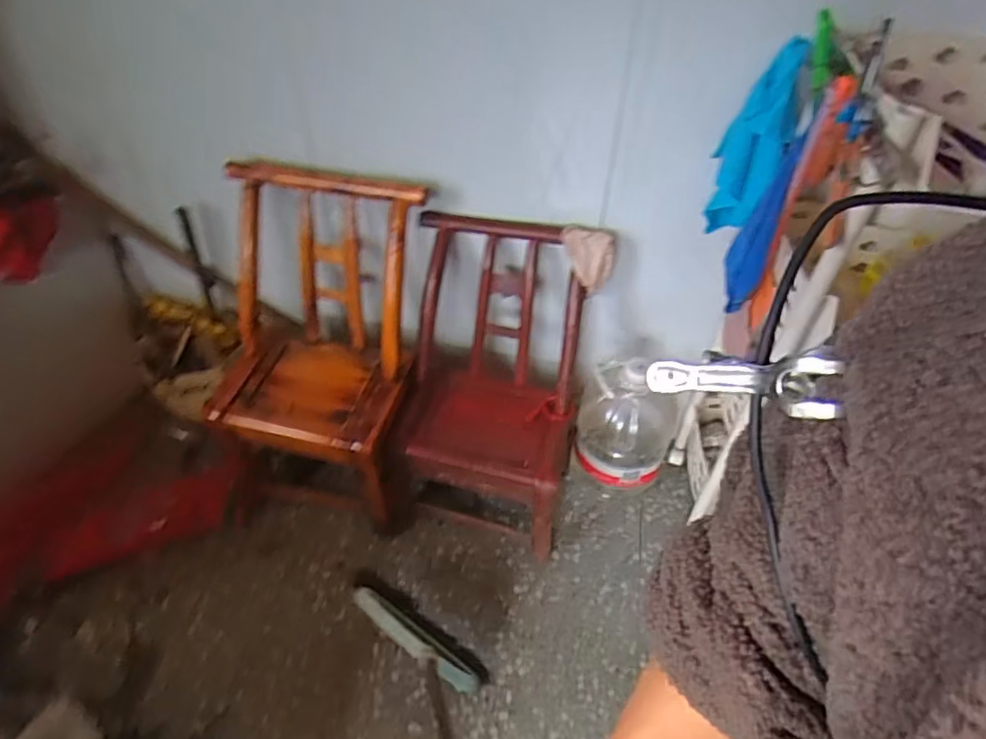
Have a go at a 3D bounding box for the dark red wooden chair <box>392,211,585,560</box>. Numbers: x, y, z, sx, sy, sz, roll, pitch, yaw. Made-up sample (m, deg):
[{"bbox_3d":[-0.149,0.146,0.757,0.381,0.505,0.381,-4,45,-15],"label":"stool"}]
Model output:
[{"bbox_3d":[0.000,0.043,1.325,0.363,0.619,0.393,11,48,9],"label":"dark red wooden chair"}]

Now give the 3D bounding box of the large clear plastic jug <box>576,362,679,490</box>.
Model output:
[{"bbox_3d":[0.300,0.110,1.341,0.212,0.275,0.175,12,48,10],"label":"large clear plastic jug"}]

